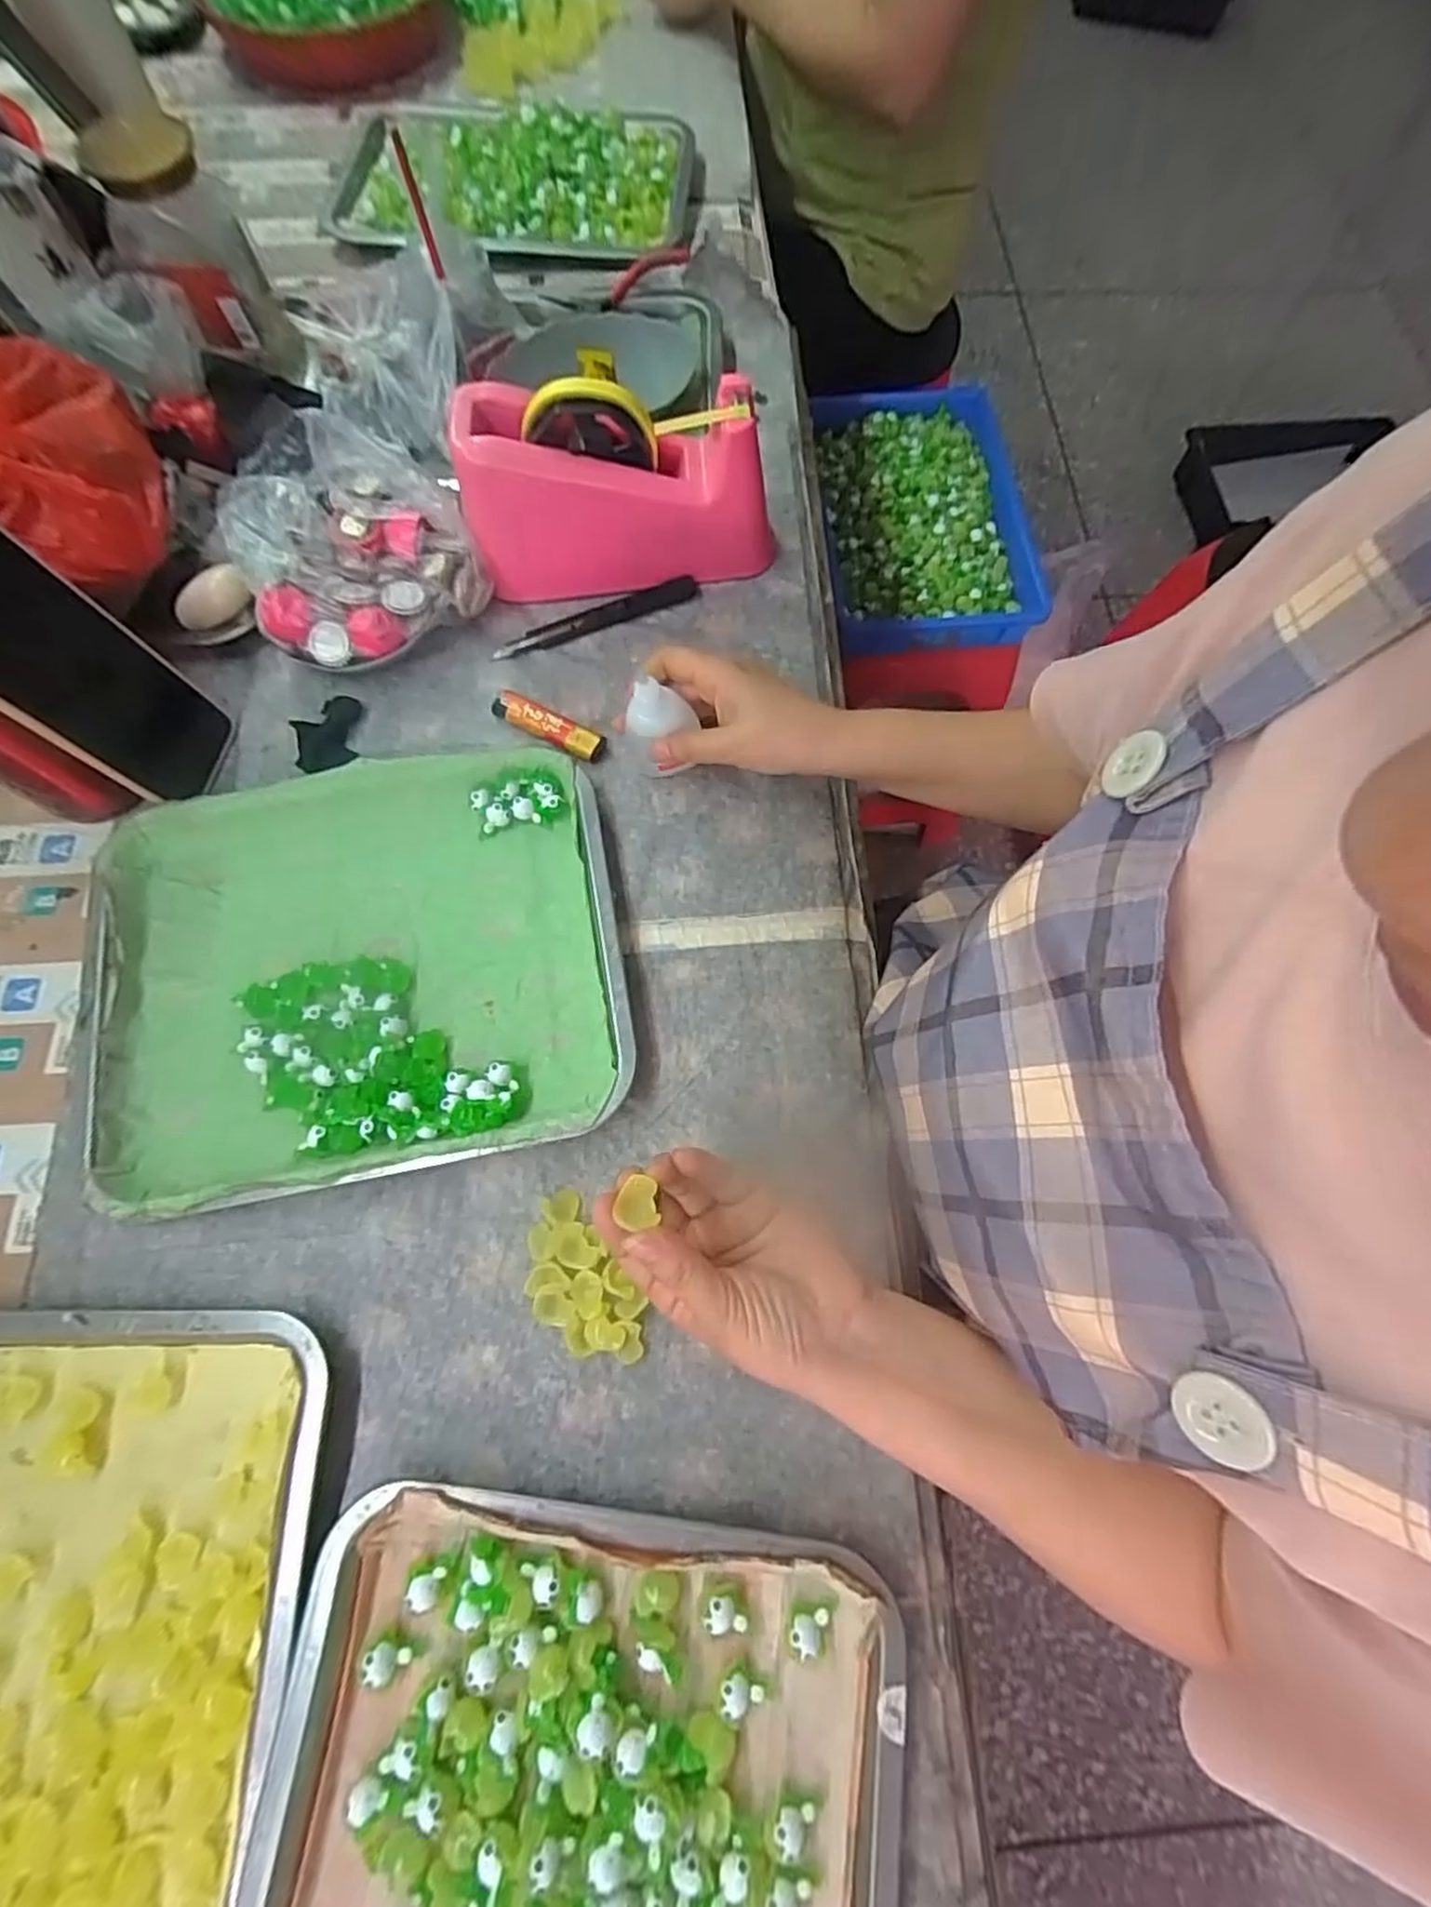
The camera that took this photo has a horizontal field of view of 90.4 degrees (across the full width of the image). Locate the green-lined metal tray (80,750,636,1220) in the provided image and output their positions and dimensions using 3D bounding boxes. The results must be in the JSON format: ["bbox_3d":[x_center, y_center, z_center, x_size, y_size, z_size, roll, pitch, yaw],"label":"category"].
[{"bbox_3d":[-0.206,0.005,0.417,0.295,0.024,0.241,-10,72,-4],"label":"green-lined metal tray"}]

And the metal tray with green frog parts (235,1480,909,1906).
[{"bbox_3d":[-0.061,0.403,0.286,0.263,0.027,0.302,6,72,2],"label":"metal tray with green frog parts"}]

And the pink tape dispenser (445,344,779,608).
[{"bbox_3d":[-0.062,-0.305,0.472,0.198,0.107,0.061,-5,72,-2],"label":"pink tape dispenser"}]

